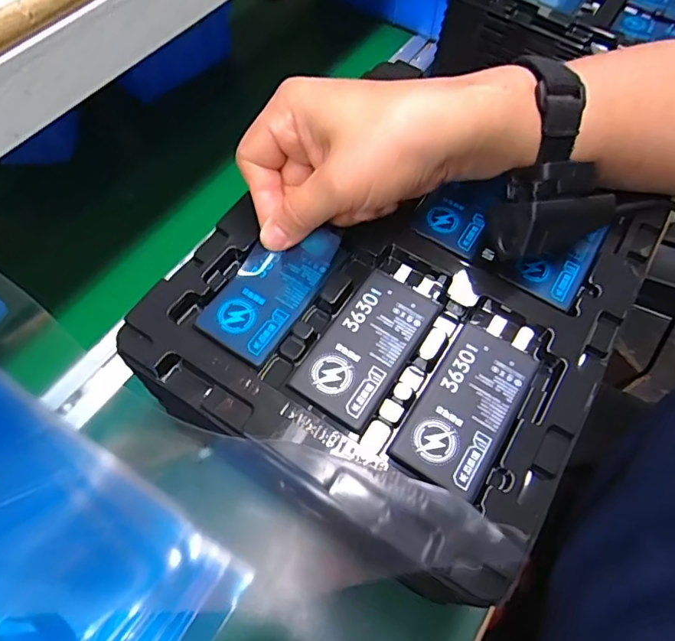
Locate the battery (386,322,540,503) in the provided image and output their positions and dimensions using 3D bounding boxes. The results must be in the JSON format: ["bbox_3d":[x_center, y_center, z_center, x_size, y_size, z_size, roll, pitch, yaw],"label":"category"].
[{"bbox_3d":[0.064,0.041,0.248,0.043,0.004,0.085,30,65,15],"label":"battery"}]

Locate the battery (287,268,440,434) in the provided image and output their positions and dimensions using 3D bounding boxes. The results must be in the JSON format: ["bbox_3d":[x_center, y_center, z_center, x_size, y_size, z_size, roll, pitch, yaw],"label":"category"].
[{"bbox_3d":[0.015,0.012,0.261,0.043,0.004,0.083,30,65,15],"label":"battery"}]

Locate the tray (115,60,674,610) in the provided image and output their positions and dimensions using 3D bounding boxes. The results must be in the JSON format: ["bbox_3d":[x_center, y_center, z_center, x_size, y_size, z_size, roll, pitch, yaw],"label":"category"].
[{"bbox_3d":[0.038,-0.018,0.275,0.214,0.024,0.243,29,65,15],"label":"tray"}]

